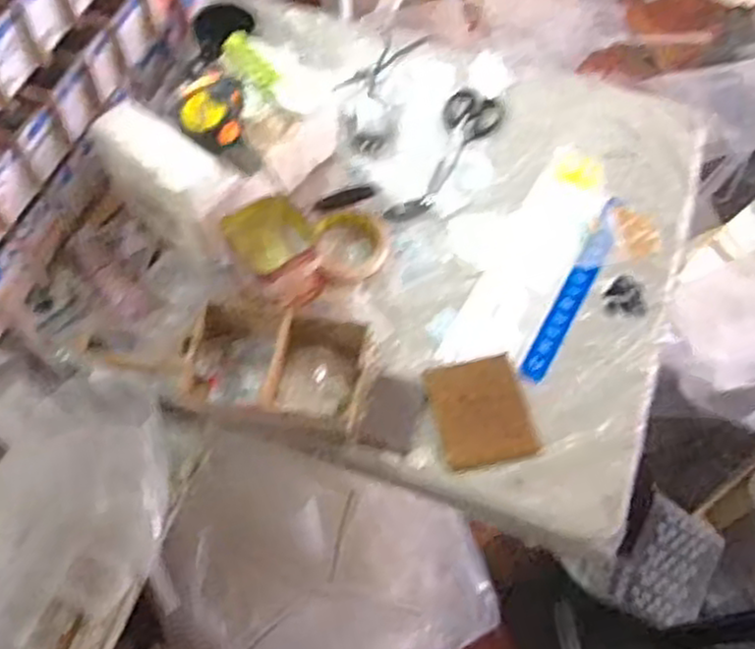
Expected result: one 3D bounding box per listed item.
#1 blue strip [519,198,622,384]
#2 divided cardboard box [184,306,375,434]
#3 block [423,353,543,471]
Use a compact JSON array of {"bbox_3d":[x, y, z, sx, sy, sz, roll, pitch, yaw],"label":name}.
[{"bbox_3d":[0.228,-0.044,0.843,0.026,0.006,0.264,23,67,20],"label":"blue strip"},{"bbox_3d":[-0.105,0.047,0.763,0.188,0.061,0.112,12,64,7],"label":"divided cardboard box"},{"bbox_3d":[0.109,0.091,0.772,0.097,0.013,0.109,-13,64,-6],"label":"block"}]

